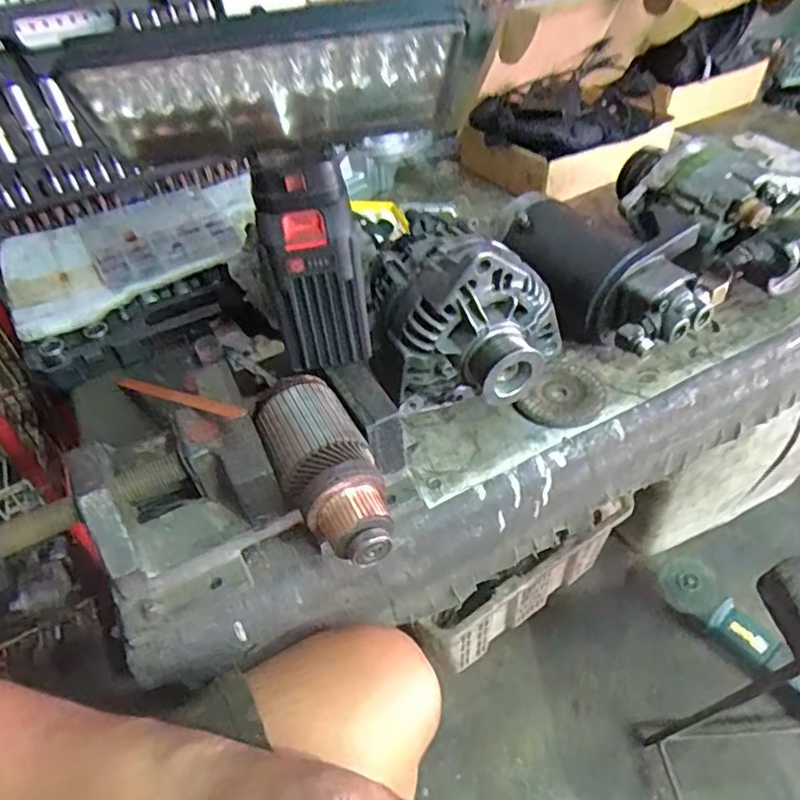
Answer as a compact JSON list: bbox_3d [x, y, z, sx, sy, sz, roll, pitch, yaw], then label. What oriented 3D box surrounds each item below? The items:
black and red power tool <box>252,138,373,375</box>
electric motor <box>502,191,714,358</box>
[{"bbox_3d":[-0.068,-0.103,0.482,0.073,0.171,0.046,-6,44,-1],"label":"black and red power tool"},{"bbox_3d":[0.221,-0.139,0.674,0.136,0.105,0.249,-24,48,-19],"label":"electric motor"}]

